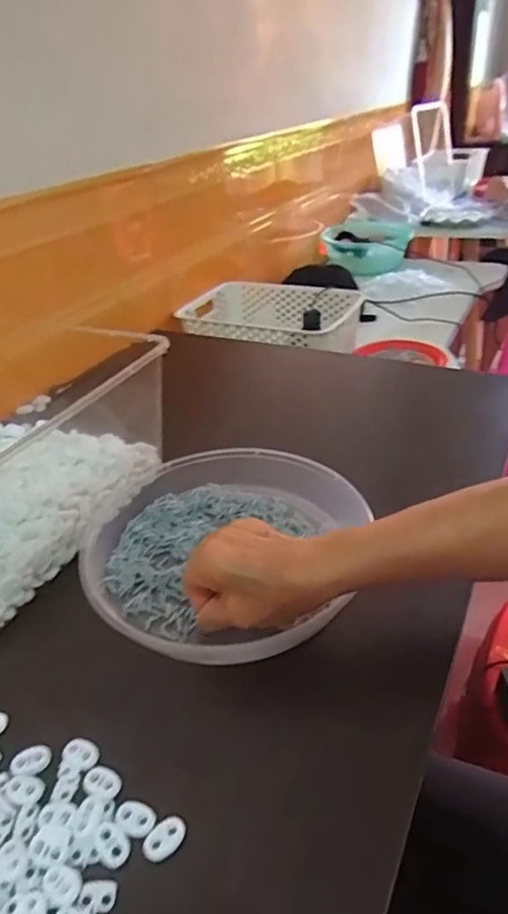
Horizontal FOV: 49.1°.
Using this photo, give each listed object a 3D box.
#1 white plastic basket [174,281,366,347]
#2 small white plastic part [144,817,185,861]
[{"bbox_3d":[0.022,-0.246,1.019,0.310,0.087,0.220,12,37,23],"label":"white plastic basket"},{"bbox_3d":[-0.048,0.206,0.301,0.017,0.004,0.023,24,43,35],"label":"small white plastic part"}]

